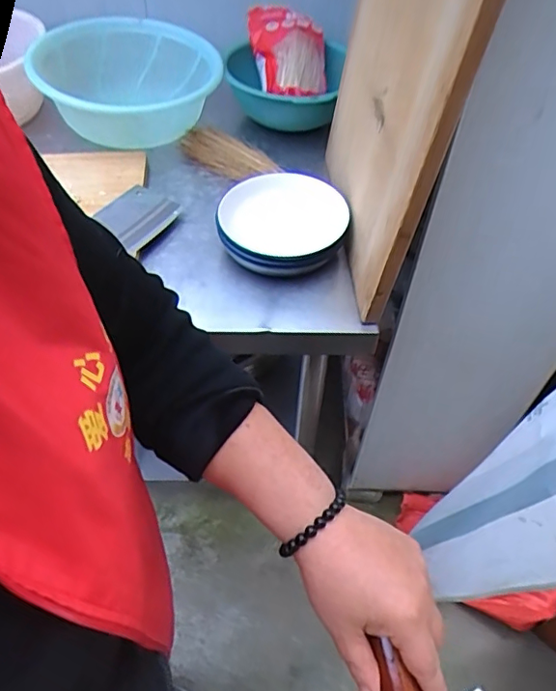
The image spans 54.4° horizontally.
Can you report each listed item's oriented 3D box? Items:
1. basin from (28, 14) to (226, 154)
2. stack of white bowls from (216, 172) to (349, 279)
[{"bbox_3d":[-0.286,-0.542,1.098,0.293,0.113,0.370,-33,58,-27],"label":"basin"},{"bbox_3d":[0.007,-0.189,0.860,0.194,0.064,0.207,7,50,4],"label":"stack of white bowls"}]

